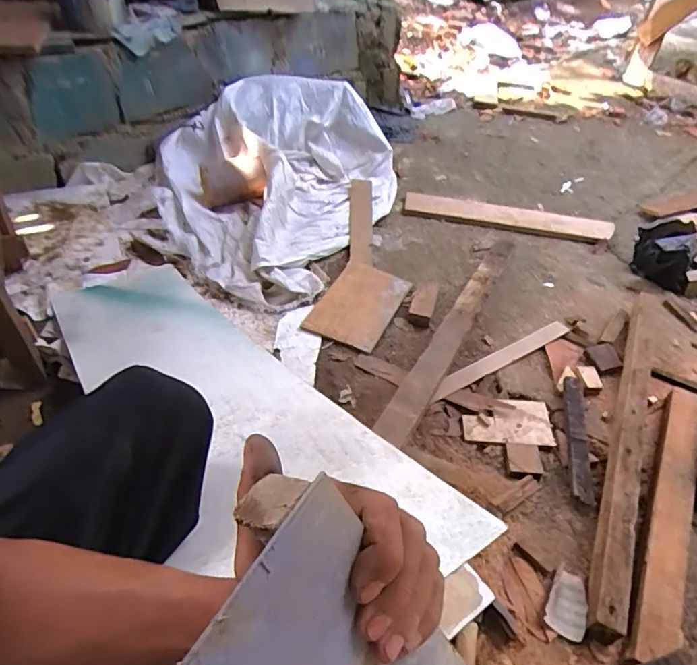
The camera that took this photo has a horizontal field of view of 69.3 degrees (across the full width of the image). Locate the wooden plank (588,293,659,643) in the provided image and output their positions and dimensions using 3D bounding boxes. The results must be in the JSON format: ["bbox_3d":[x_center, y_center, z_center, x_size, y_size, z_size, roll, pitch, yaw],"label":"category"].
[{"bbox_3d":[0.540,0.173,0.965,0.061,0.069,0.811,22,47,17],"label":"wooden plank"}]

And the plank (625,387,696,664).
[{"bbox_3d":[0.552,0.296,0.866,0.065,0.042,0.555,25,48,19],"label":"plank"}]

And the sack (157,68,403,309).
[{"bbox_3d":[-0.235,-0.461,1.439,0.662,0.224,0.816,22,46,16],"label":"sack"}]

